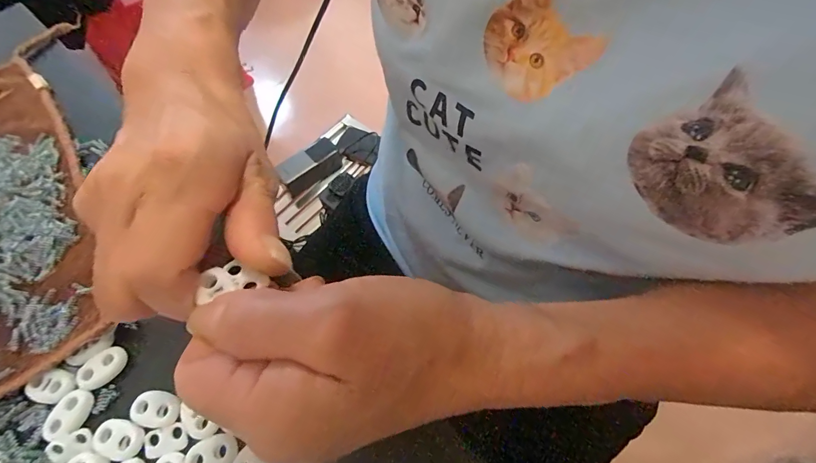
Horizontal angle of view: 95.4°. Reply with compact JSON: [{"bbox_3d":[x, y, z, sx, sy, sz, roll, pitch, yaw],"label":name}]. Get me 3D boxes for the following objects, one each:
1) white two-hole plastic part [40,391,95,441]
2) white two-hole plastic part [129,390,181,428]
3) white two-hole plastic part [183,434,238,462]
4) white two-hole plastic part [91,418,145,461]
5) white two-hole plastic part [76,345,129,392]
[{"bbox_3d":[-0.160,0.087,0.175,0.015,0.004,0.023,23,65,15],"label":"white two-hole plastic part"},{"bbox_3d":[-0.119,0.083,0.174,0.022,0.004,0.015,10,62,8],"label":"white two-hole plastic part"},{"bbox_3d":[-0.088,0.099,0.162,0.022,0.004,0.014,-19,62,-7],"label":"white two-hole plastic part"},{"bbox_3d":[-0.133,0.094,0.168,0.022,0.004,0.016,9,62,8],"label":"white two-hole plastic part"},{"bbox_3d":[-0.153,0.068,0.184,0.023,0.004,0.015,-40,67,-17],"label":"white two-hole plastic part"}]

